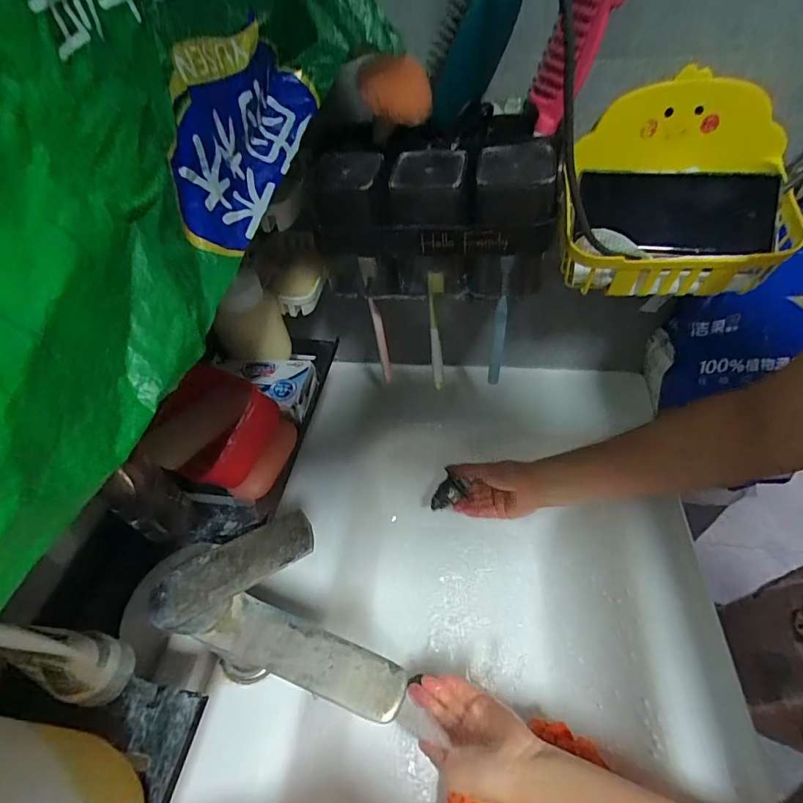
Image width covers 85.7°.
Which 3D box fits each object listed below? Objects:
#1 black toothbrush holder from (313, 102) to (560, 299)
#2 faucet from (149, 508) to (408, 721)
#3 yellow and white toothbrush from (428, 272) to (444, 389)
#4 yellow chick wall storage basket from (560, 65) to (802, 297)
[{"bbox_3d":[0.031,-0.185,0.418,0.202,0.130,0.129,2,48,8],"label":"black toothbrush holder"},{"bbox_3d":[-0.081,0.136,0.296,0.179,0.077,0.093,10,50,15],"label":"faucet"},{"bbox_3d":[0.037,-0.074,0.465,0.012,0.149,0.017,-21,49,-13],"label":"yellow and white toothbrush"},{"bbox_3d":[0.247,-0.184,0.389,0.199,0.133,0.126,0,48,7],"label":"yellow chick wall storage basket"}]

